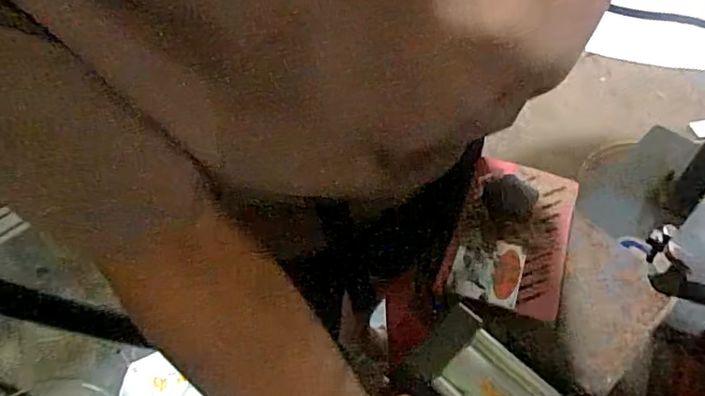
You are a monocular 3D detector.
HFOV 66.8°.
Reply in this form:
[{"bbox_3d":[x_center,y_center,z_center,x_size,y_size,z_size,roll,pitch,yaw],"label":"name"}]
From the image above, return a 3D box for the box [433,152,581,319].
[{"bbox_3d":[0.189,0.041,0.632,0.128,0.026,0.204,17,54,14],"label":"box"}]

